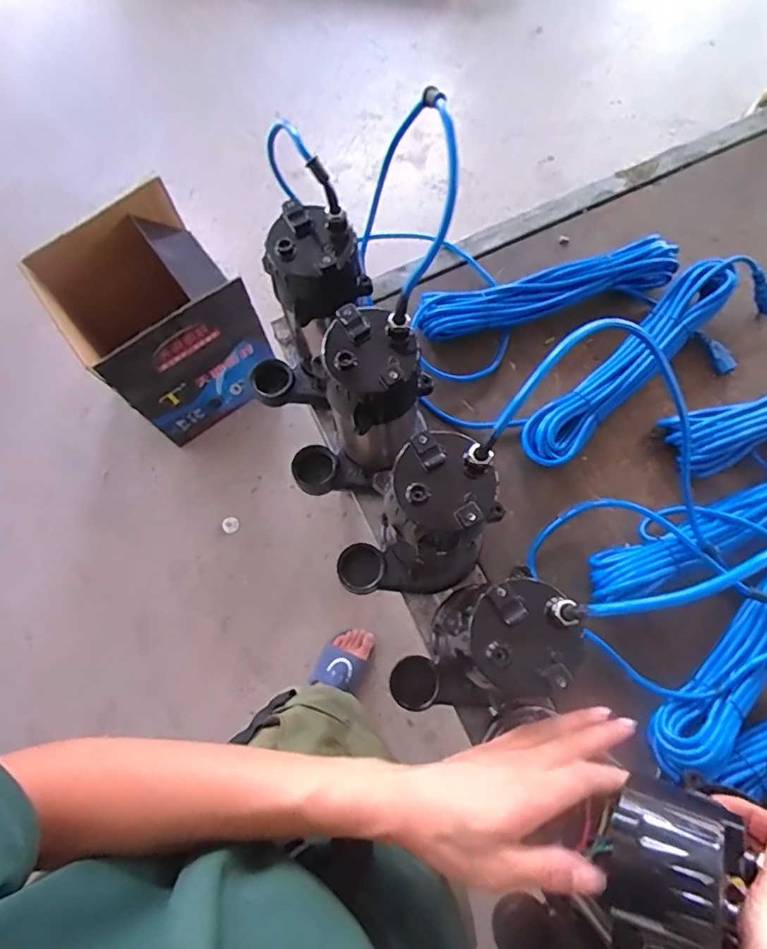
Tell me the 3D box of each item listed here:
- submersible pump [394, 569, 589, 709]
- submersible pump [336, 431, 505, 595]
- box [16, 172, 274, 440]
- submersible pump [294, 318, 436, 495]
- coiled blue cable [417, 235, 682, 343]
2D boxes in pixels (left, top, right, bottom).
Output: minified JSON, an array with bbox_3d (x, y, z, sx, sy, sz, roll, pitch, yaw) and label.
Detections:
[{"bbox_3d":[0.079,0.162,0.481,0.149,0.222,0.106,-5,73,1],"label":"submersible pump"},{"bbox_3d":[0.030,0.062,0.516,0.157,0.232,0.096,-37,75,-9],"label":"submersible pump"},{"bbox_3d":[-0.551,-0.369,1.350,0.388,0.470,0.375,-39,75,-9],"label":"box"},{"bbox_3d":[-0.023,-0.042,0.551,0.150,0.225,0.123,-38,75,-9],"label":"submersible pump"},{"bbox_3d":[0.210,-0.238,0.708,0.353,0.056,0.069,-13,73,-2],"label":"coiled blue cable"}]

